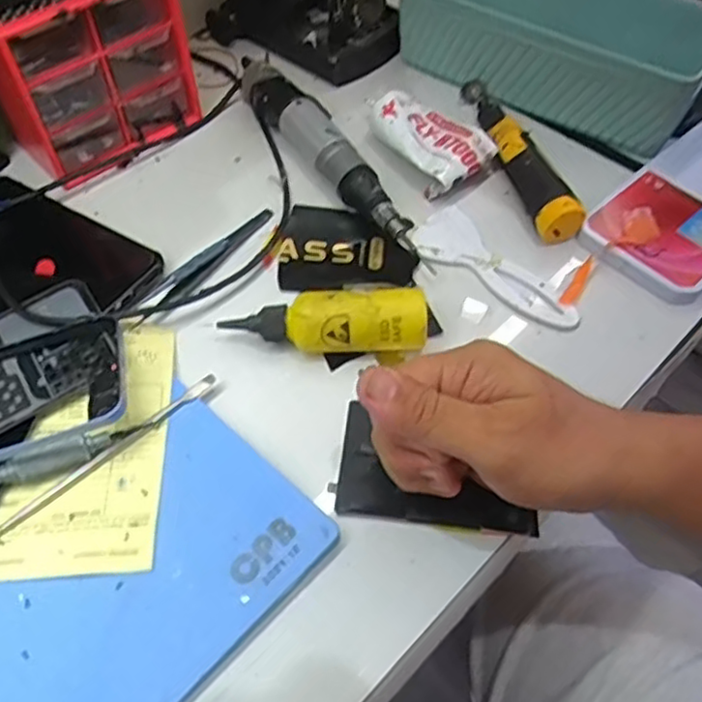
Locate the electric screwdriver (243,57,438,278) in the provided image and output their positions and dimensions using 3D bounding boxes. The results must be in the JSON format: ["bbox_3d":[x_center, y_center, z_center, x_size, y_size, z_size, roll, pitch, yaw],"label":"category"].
[{"bbox_3d":[-0.012,-0.142,0.489,0.036,0.026,0.228,-31,62,-20],"label":"electric screwdriver"}]

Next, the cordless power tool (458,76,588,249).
[{"bbox_3d":[0.118,-0.151,0.497,0.028,0.034,0.180,-11,57,-8],"label":"cordless power tool"}]

